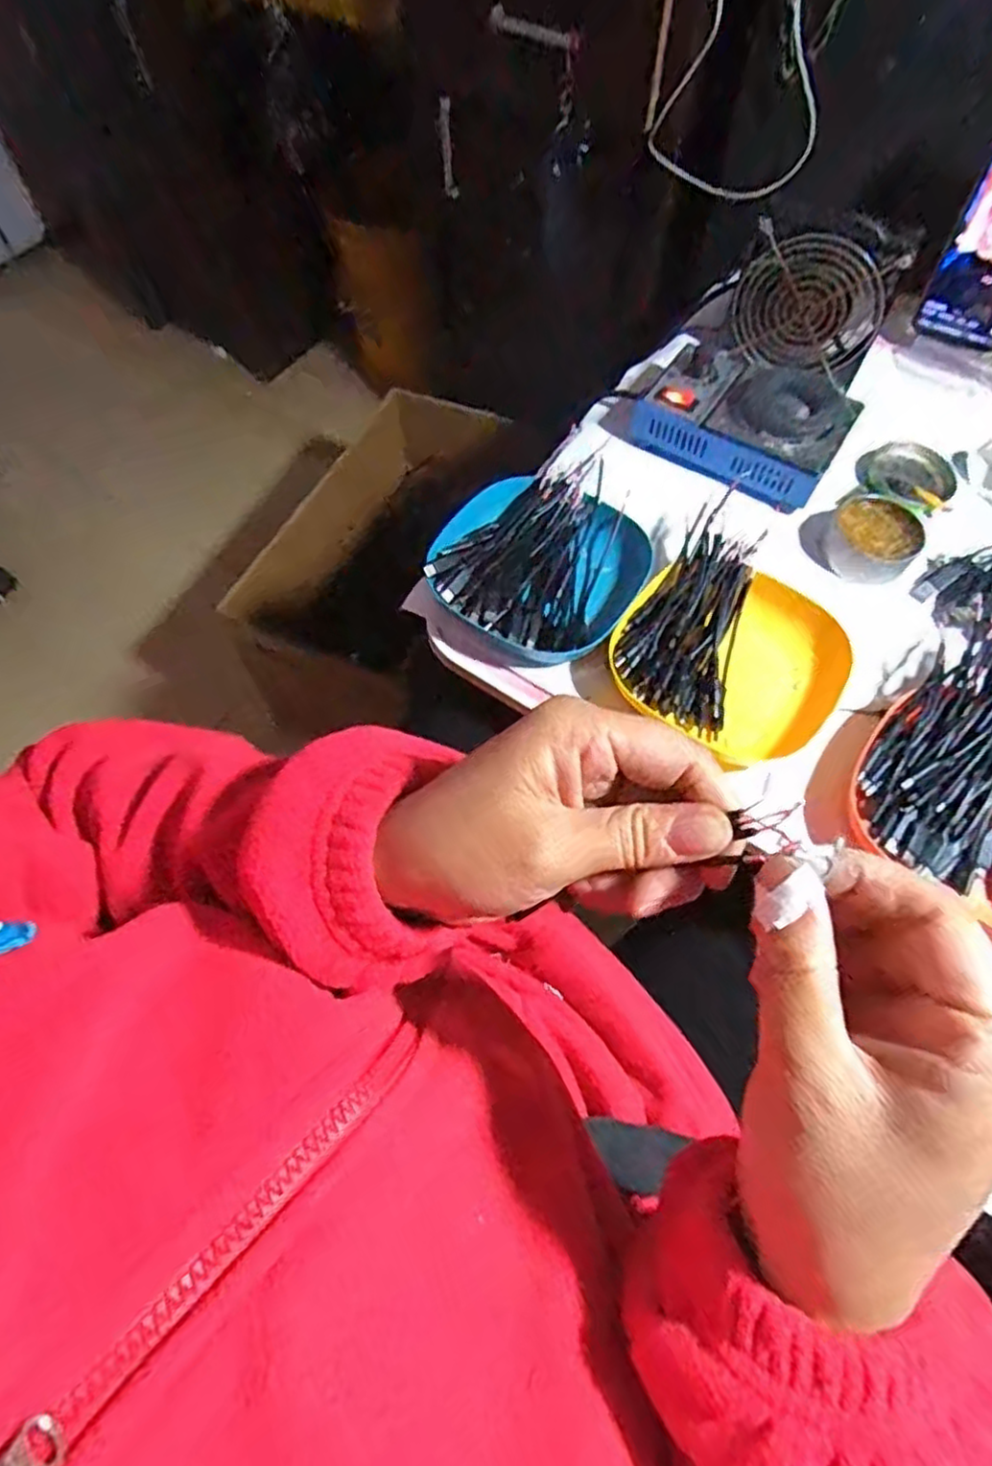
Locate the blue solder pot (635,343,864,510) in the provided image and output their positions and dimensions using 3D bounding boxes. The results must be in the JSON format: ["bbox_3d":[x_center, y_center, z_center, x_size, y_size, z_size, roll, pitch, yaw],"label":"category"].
[{"bbox_3d":[0.192,-0.245,0.546,0.151,0.050,0.095,31,67,15],"label":"blue solder pot"}]

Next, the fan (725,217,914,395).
[{"bbox_3d":[0.256,-0.350,0.576,0.110,0.110,0.030,15,64,8],"label":"fan"}]

